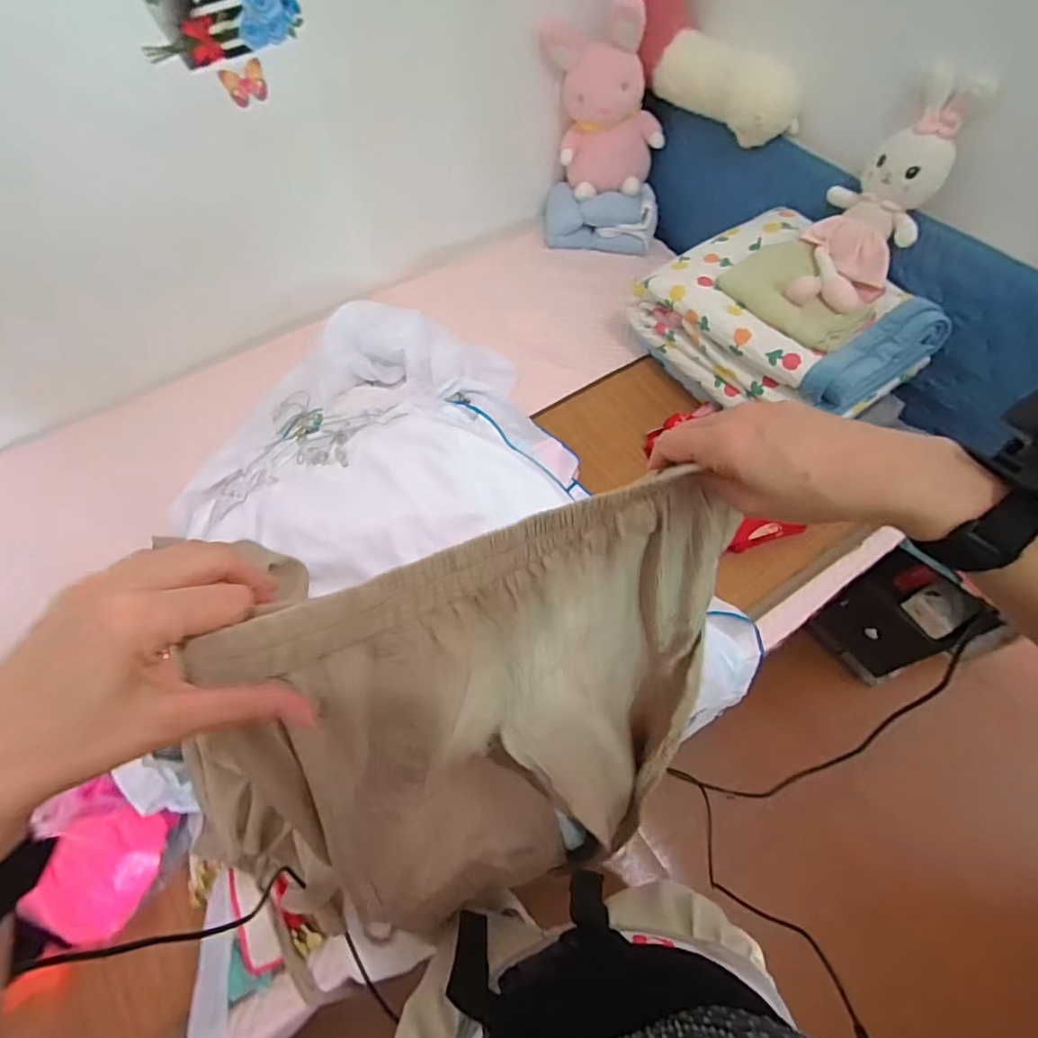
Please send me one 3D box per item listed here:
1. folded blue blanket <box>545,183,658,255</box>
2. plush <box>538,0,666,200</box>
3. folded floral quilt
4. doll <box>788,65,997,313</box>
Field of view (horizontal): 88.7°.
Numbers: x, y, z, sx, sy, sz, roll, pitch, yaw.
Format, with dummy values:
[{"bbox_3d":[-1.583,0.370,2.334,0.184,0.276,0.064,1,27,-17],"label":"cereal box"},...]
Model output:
[{"bbox_3d":[0.206,-0.764,1.361,0.281,0.106,0.137,5,61,4],"label":"folded blue blanket"},{"bbox_3d":[0.197,-0.976,1.231,0.282,0.340,0.184,4,61,3],"label":"plush"},{"bbox_3d":[0.507,-0.384,1.073,0.353,0.204,0.477,-33,65,-16],"label":"folded floral quilt"},{"bbox_3d":[0.644,-0.565,0.964,0.175,0.386,0.125,33,22,18],"label":"doll"}]

